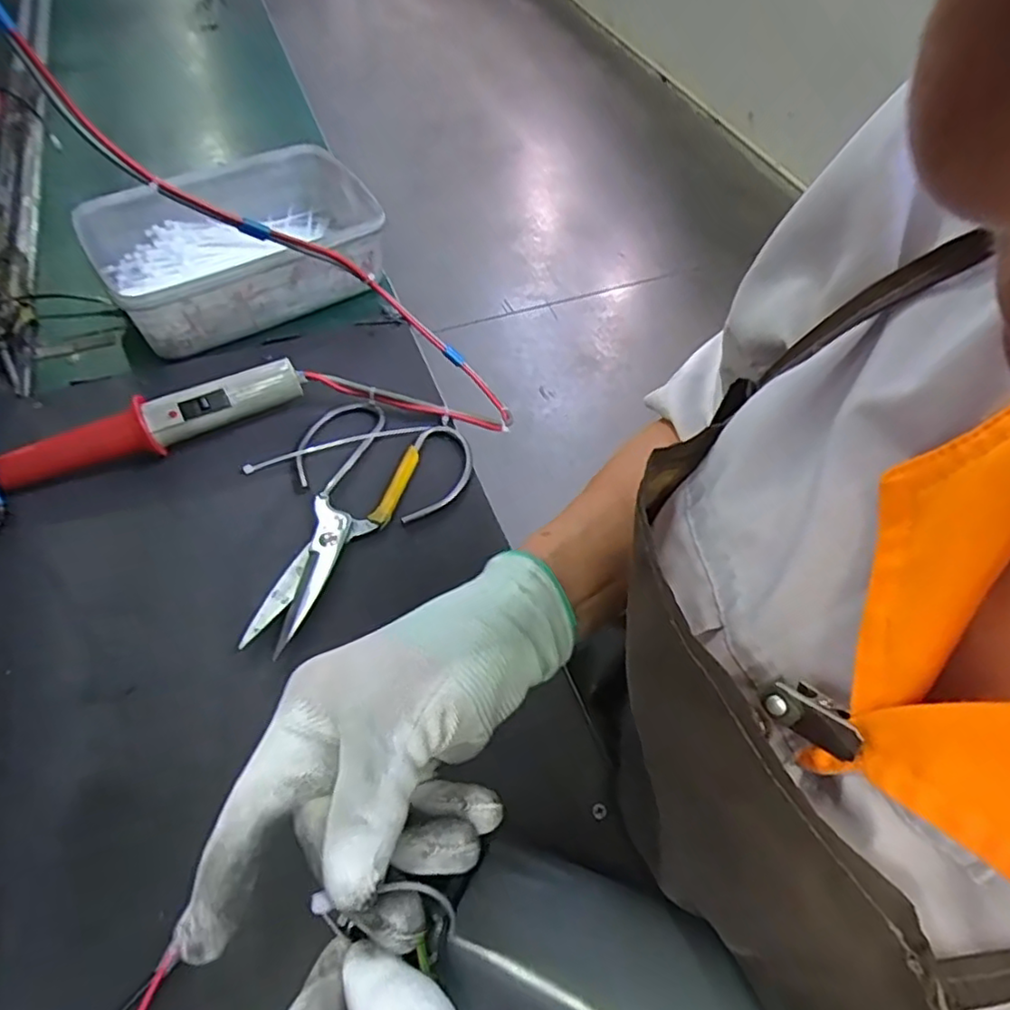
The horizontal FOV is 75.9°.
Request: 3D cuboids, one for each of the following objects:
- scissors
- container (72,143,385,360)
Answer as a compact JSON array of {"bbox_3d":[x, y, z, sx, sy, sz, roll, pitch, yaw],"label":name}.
[{"bbox_3d":[-0.116,-0.004,0.437,0.119,0.019,0.194,34,61,21],"label":"scissors"},{"bbox_3d":[-0.221,-0.218,0.553,0.226,0.071,0.157,-26,59,-18],"label":"container"}]

